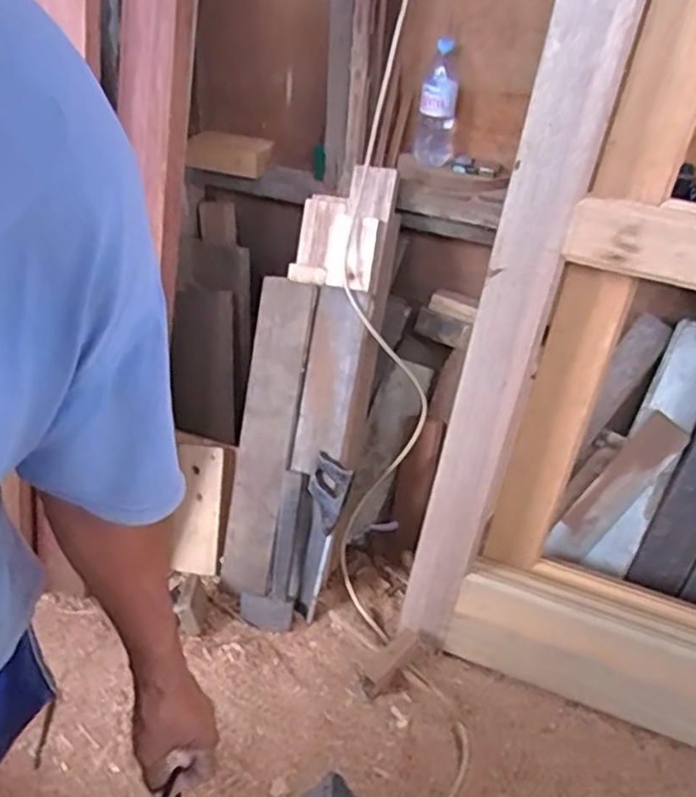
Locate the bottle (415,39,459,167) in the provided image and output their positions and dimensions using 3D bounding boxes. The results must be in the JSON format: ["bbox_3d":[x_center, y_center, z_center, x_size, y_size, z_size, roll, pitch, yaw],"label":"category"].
[{"bbox_3d":[0.178,-0.584,1.357,0.077,0.225,0.058,7,40,3],"label":"bottle"}]

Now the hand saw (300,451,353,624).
[{"bbox_3d":[-0.061,0.284,1.372,0.078,0.337,0.031,12,7,9],"label":"hand saw"}]

